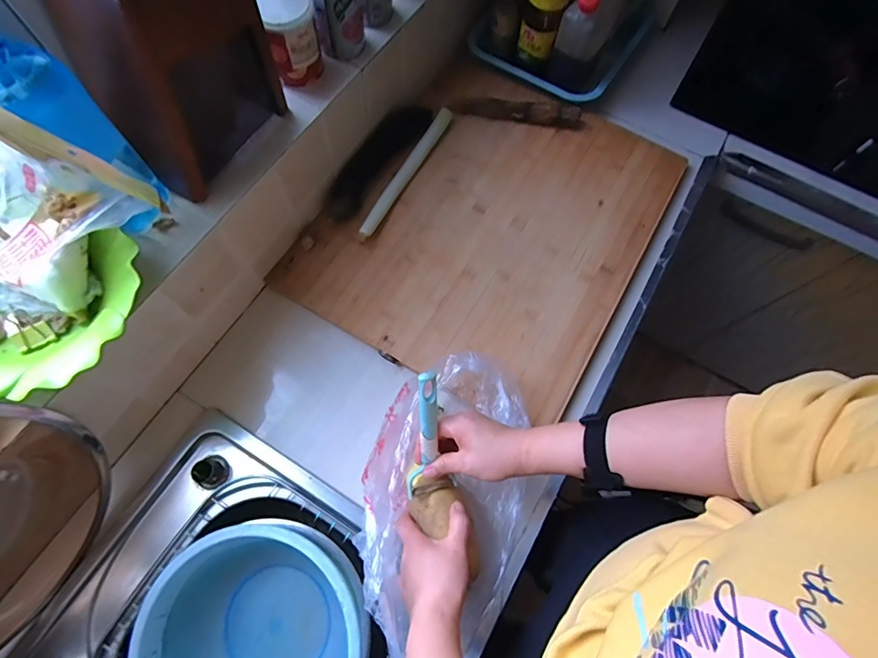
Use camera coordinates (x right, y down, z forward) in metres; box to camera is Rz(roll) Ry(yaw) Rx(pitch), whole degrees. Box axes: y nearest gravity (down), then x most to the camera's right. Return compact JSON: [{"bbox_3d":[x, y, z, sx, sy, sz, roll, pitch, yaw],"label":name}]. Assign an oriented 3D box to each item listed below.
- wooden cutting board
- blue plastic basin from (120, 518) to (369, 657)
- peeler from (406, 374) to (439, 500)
[{"bbox_3d":[0.089,-0.174,0.701,0.442,0.024,0.529,30,72,8],"label":"wooden cutting board"},{"bbox_3d":[-0.204,0.351,0.505,0.241,0.109,0.233,1,70,-2],"label":"blue plastic basin"},{"bbox_3d":[-0.014,0.113,0.480,0.027,0.152,0.027,7,27,1],"label":"peeler"}]

